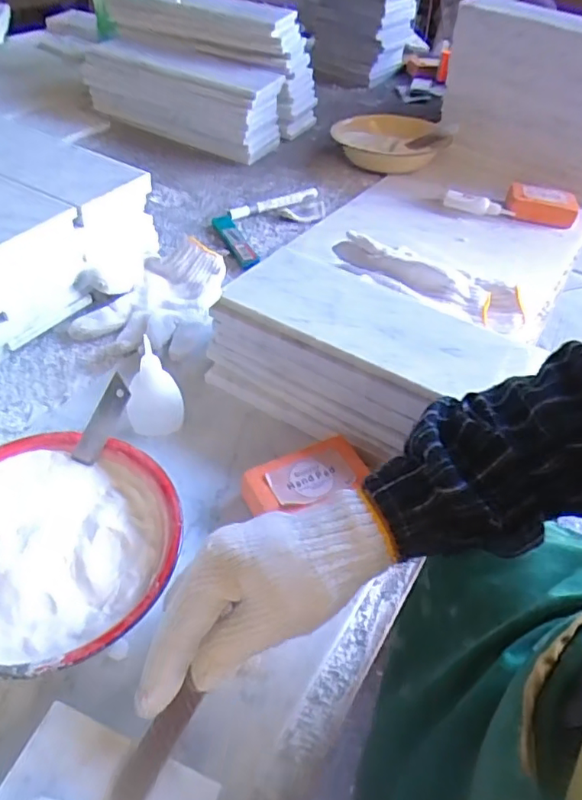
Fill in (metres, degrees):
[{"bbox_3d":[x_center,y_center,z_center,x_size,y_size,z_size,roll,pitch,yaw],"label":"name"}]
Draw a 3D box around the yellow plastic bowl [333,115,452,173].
[{"bbox_3d":[0.151,-0.410,0.909,0.163,0.062,0.165,3,48,-3],"label":"yellow plastic bowl"}]

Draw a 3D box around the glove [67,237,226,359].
[{"bbox_3d":[-0.140,-0.111,0.586,0.127,0.032,0.169,13,48,6],"label":"glove"}]

